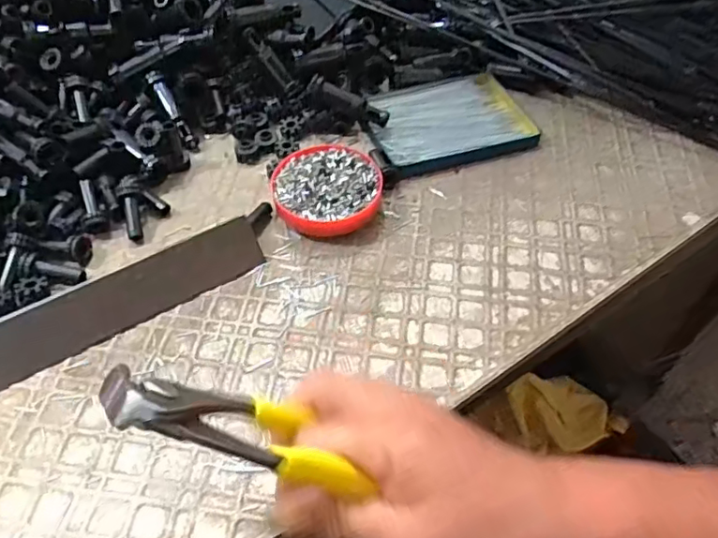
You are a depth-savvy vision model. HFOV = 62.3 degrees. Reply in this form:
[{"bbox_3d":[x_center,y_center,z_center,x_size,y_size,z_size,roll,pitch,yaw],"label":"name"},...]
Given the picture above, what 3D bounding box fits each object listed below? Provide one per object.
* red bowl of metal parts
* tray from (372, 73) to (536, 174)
[{"bbox_3d":[-0.023,-0.057,0.424,0.074,0.023,0.072,1,50,-1],"label":"red bowl of metal parts"},{"bbox_3d":[0.073,-0.125,0.495,0.132,0.013,0.105,-17,53,-15],"label":"tray"}]

